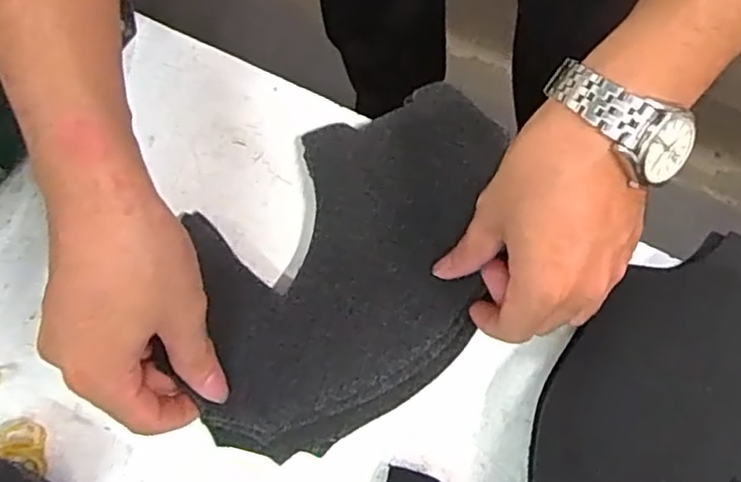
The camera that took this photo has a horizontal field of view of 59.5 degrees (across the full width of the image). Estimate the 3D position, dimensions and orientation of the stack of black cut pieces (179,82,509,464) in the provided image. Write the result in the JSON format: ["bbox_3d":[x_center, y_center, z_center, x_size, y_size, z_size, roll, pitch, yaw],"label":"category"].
[{"bbox_3d":[-0.007,0.013,0.402,0.236,0.018,0.164,-30,74,-11],"label":"stack of black cut pieces"}]

